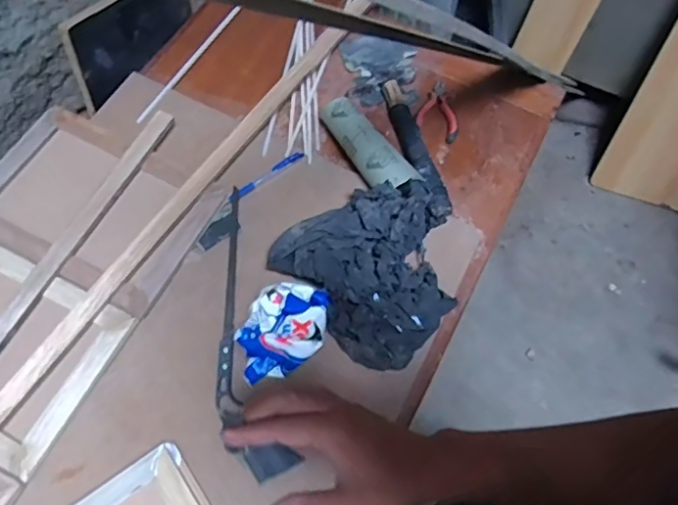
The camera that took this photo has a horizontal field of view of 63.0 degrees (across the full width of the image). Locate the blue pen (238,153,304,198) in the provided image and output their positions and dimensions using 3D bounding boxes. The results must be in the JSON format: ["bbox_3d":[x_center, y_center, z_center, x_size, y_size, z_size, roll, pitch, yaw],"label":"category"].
[{"bbox_3d":[-0.102,-0.109,0.777,0.124,0.009,0.015,-38,72,-18],"label":"blue pen"}]

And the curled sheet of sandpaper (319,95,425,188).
[{"bbox_3d":[0.034,-0.150,0.780,0.061,0.051,0.175,-36,72,-17],"label":"curled sheet of sandpaper"}]

